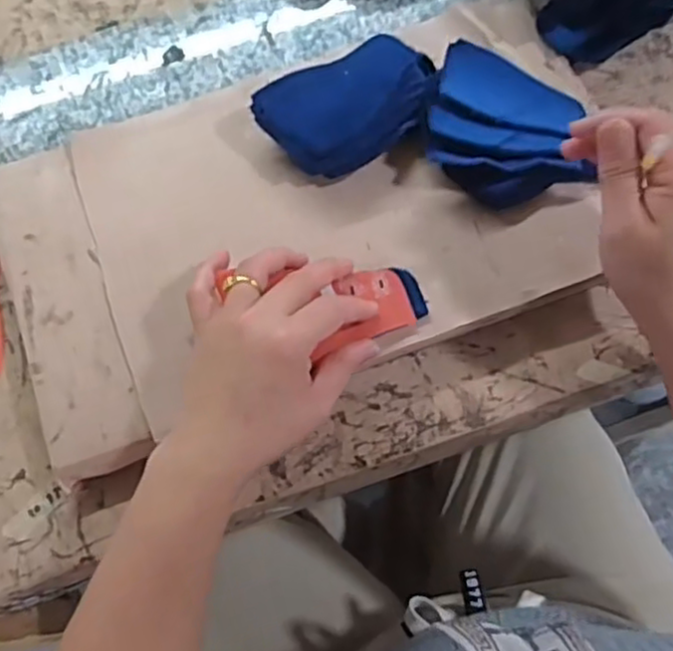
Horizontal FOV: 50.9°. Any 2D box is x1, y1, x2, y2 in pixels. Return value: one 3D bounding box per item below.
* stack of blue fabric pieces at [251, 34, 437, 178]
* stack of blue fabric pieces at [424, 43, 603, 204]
[{"bbox_3d":[0.013,-0.139,0.459,0.121,0.038,0.069,-25,72,-7],"label":"stack of blue fabric pieces"},{"bbox_3d":[0.108,-0.131,0.457,0.093,0.032,0.100,4,71,3],"label":"stack of blue fabric pieces"}]

